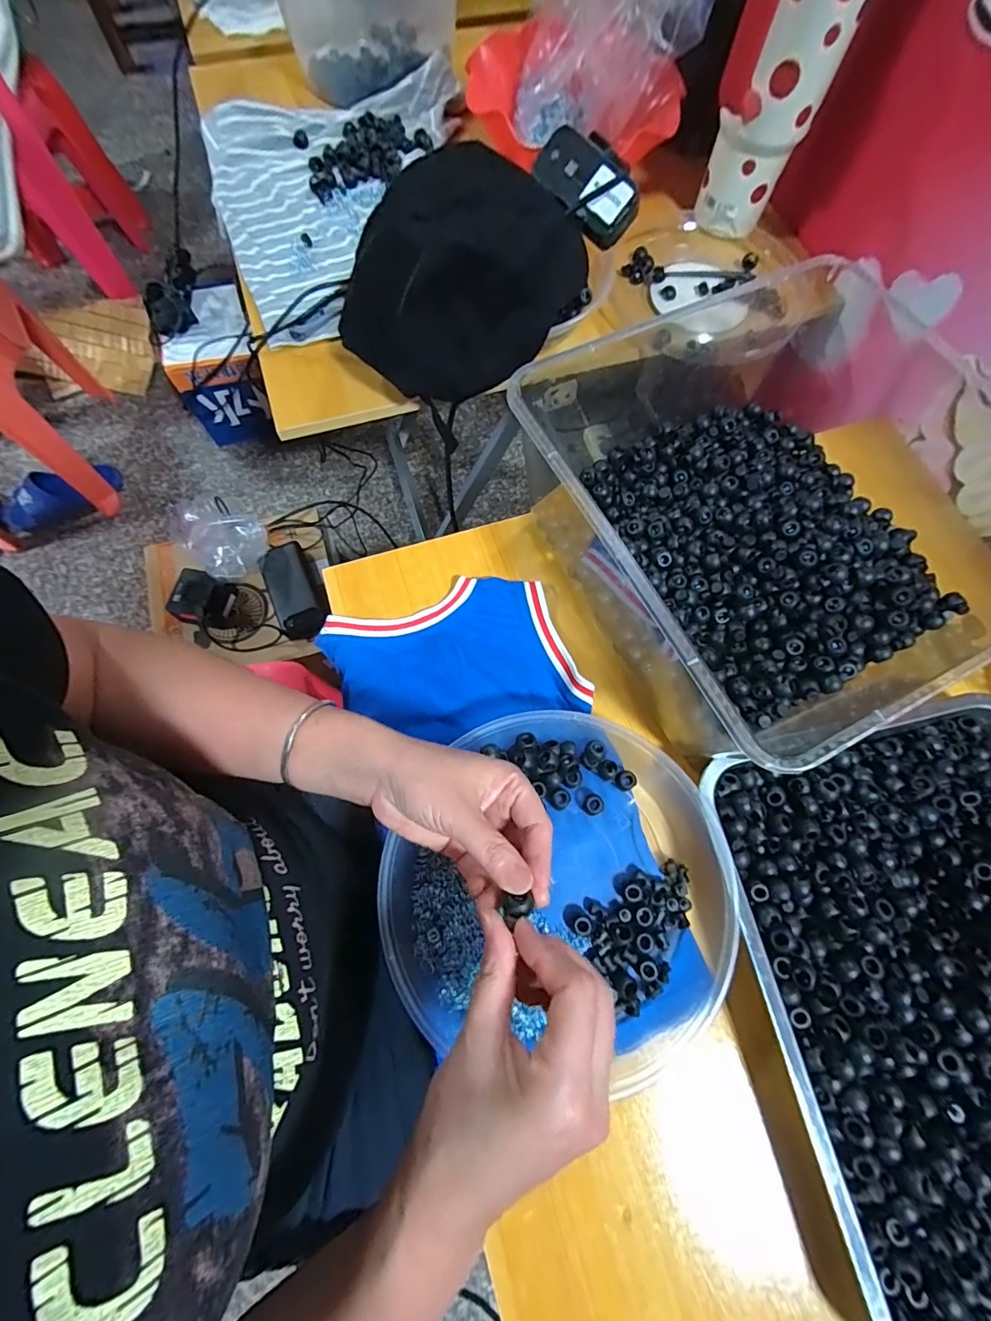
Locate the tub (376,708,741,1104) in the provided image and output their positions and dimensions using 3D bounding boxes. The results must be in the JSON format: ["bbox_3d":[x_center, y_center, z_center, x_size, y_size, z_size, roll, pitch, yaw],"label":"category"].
[{"bbox_3d":[0.045,0.145,0.342,0.229,0.051,0.209,0,74,1],"label":"tub"}]

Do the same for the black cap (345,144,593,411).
[{"bbox_3d":[-0.023,-0.314,0.394,0.139,0.095,0.203,33,74,10],"label":"black cap"}]

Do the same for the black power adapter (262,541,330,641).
[{"bbox_3d":[-0.320,-0.114,0.783,0.078,0.030,0.160,-24,73,-8],"label":"black power adapter"}]

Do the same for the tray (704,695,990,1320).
[{"bbox_3d":[0.316,0.216,0.305,0.277,0.038,0.347,-11,72,-4],"label":"tray"}]

